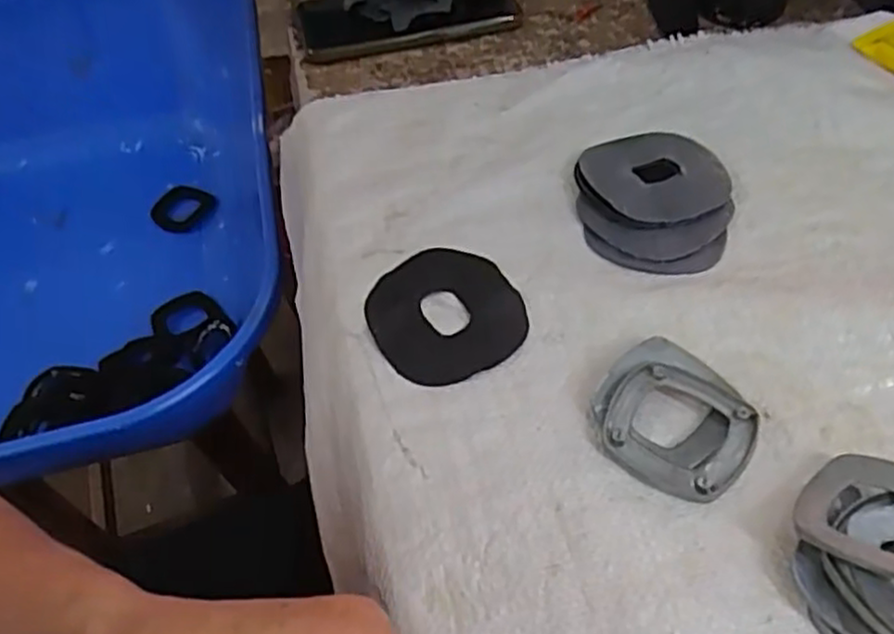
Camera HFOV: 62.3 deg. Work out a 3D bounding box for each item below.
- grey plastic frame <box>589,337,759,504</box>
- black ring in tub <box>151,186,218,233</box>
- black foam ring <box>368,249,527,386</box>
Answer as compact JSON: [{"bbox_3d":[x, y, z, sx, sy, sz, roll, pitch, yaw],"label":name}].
[{"bbox_3d":[0.104,0.045,0.335,0.069,0.012,0.066,33,61,27],"label":"grey plastic frame"},{"bbox_3d":[-0.289,-0.119,0.815,0.068,0.022,0.057,-25,54,-15],"label":"black ring in tub"},{"bbox_3d":[-0.001,-0.002,0.383,0.076,0.006,0.079,-2,51,3],"label":"black foam ring"}]

